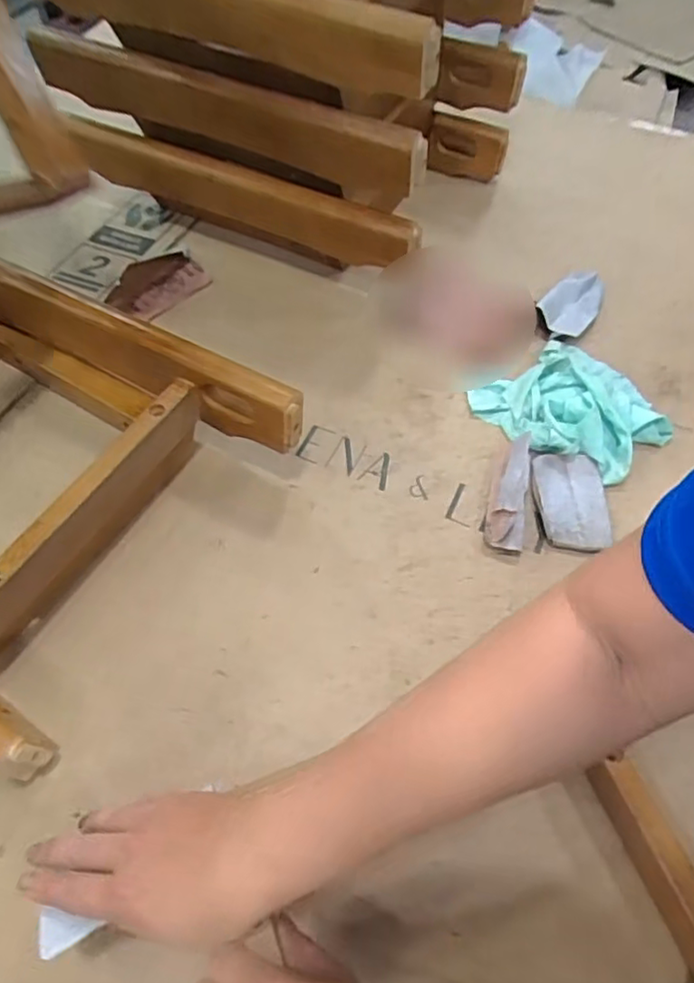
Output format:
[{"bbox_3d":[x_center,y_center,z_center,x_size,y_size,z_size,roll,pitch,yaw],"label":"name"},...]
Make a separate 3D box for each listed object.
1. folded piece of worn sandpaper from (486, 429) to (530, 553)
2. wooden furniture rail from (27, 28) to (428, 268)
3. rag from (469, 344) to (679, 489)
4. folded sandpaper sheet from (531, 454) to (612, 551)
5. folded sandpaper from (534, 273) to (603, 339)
[{"bbox_3d":[0.156,-0.002,0.602,0.033,0.036,0.119,13,58,8],"label":"folded piece of worn sandpaper"},{"bbox_3d":[-0.130,-0.351,0.745,0.442,0.072,0.045,23,60,14],"label":"wooden furniture rail"},{"bbox_3d":[0.242,-0.097,0.660,0.172,0.032,0.154,38,64,22],"label":"rag"},{"bbox_3d":[0.214,0.009,0.606,0.065,0.017,0.100,1,57,0],"label":"folded sandpaper sheet"},{"bbox_3d":[0.268,-0.224,0.743,0.052,0.034,0.105,35,63,20],"label":"folded sandpaper"}]

